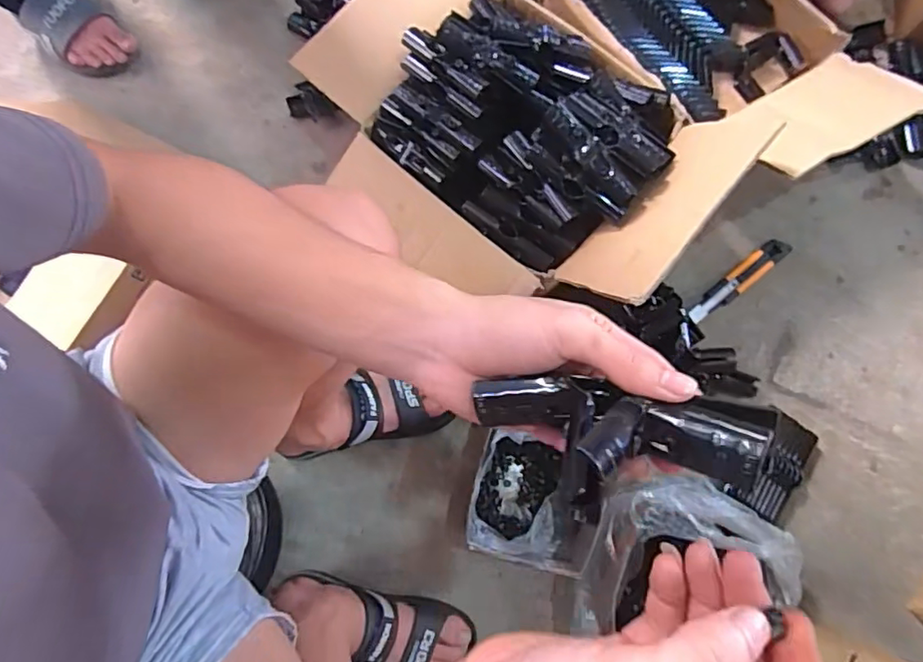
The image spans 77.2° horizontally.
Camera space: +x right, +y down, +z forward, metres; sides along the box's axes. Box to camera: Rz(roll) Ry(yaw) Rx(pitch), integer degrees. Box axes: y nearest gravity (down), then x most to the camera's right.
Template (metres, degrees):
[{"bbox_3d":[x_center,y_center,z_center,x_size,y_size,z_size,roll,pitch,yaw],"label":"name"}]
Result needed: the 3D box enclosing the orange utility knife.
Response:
[{"bbox_3d":[0.393,-0.070,0.822,0.176,0.010,0.035,-40,80,-6],"label":"orange utility knife"}]

